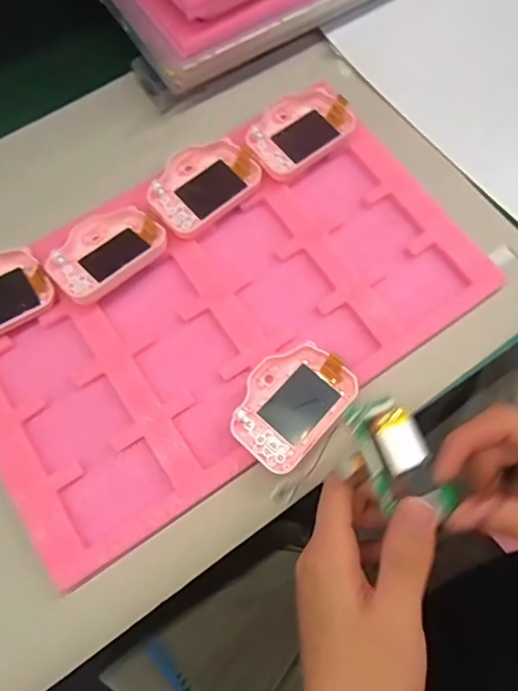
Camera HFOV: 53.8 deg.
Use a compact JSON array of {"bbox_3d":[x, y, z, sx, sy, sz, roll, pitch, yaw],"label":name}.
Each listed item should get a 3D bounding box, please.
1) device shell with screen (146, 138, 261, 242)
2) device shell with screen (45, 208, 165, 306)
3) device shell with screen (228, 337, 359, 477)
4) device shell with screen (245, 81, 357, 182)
[{"bbox_3d":[-0.044,-0.126,0.398,0.086,0.017,0.061,-38,76,-12],"label":"device shell with screen"},{"bbox_3d":[-0.115,-0.071,0.380,0.083,0.015,0.059,-40,77,-12],"label":"device shell with screen"},{"bbox_3d":[0.021,0.038,0.343,0.060,0.019,0.083,41,76,12],"label":"device shell with screen"},{"bbox_3d":[0.032,-0.172,0.413,0.085,0.020,0.060,-38,76,-12],"label":"device shell with screen"}]

